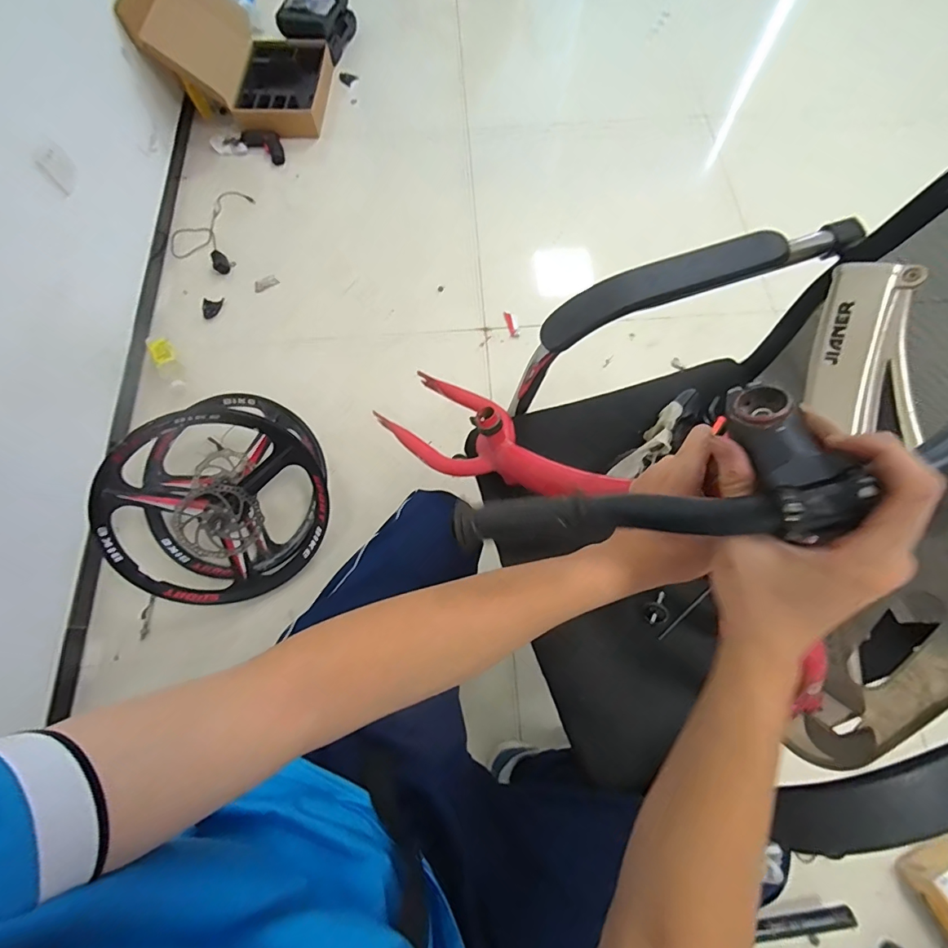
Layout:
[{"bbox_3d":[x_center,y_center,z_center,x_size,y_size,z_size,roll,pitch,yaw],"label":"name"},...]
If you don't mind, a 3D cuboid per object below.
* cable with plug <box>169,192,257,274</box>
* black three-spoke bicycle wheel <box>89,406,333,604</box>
[{"bbox_3d":[-0.767,-0.741,1.379,0.214,0.041,0.306,14,73,6],"label":"cable with plug"},{"bbox_3d":[-0.503,0.079,0.915,0.410,0.410,0.105,-39,32,-10],"label":"black three-spoke bicycle wheel"}]

